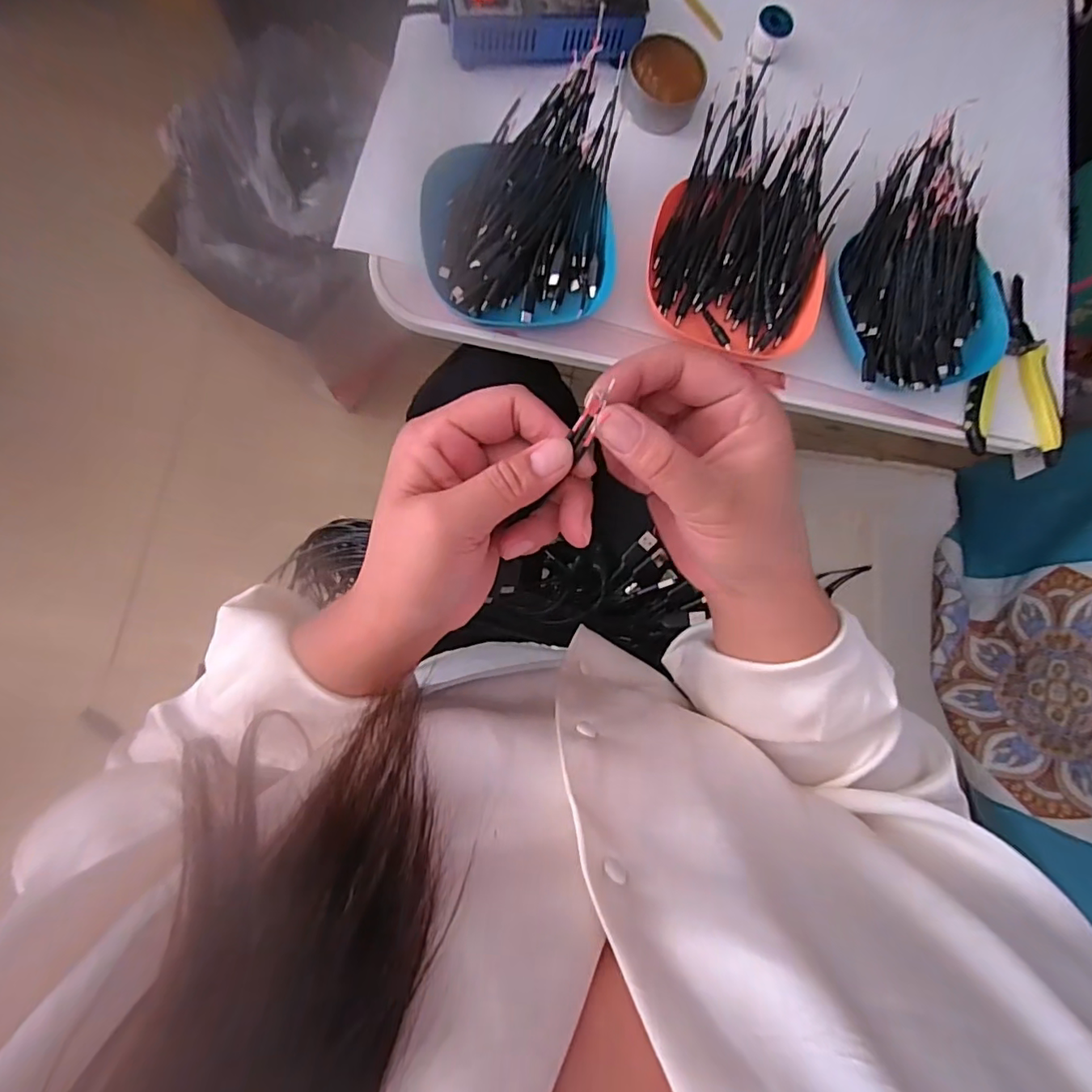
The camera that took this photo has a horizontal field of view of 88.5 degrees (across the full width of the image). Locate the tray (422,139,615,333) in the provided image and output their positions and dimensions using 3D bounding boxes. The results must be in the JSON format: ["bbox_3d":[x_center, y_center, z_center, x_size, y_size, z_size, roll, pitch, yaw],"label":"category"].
[{"bbox_3d":[-0.019,-0.225,0.412,0.136,0.025,0.120,0,84,-8],"label":"tray"}]

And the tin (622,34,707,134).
[{"bbox_3d":[0.093,-0.368,0.447,0.061,0.023,0.062,1,84,-8],"label":"tin"}]

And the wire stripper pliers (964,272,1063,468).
[{"bbox_3d":[0.395,-0.153,0.471,0.079,0.021,0.161,7,83,-7],"label":"wire stripper pliers"}]

